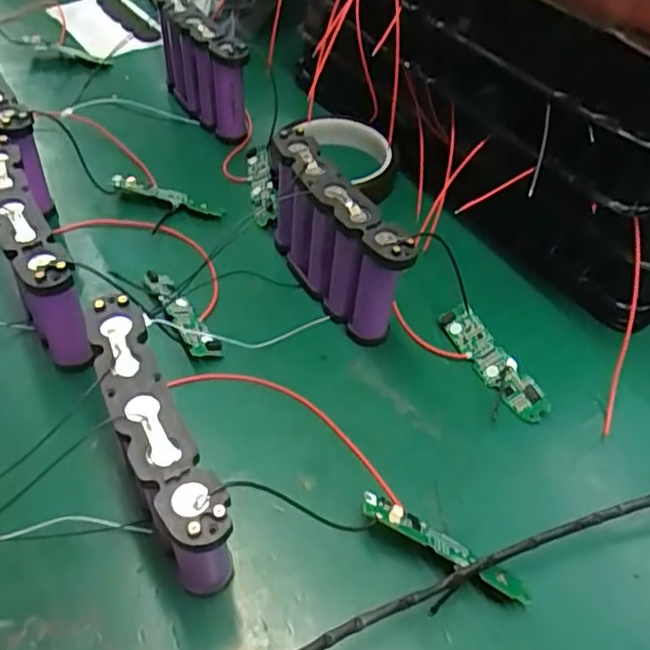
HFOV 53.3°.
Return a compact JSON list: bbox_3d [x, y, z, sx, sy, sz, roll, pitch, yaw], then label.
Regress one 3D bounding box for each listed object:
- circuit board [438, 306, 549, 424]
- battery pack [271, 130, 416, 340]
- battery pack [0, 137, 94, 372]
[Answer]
[{"bbox_3d":[0.095,0.022,0.364,0.020,0.006,0.079,-38,60,6],"label":"circuit board"},{"bbox_3d":[0.005,-0.046,0.375,0.028,0.081,0.113,-21,54,-20],"label":"battery pack"},{"bbox_3d":[-0.160,-0.036,0.358,0.024,0.079,0.120,-22,54,-21],"label":"battery pack"}]

